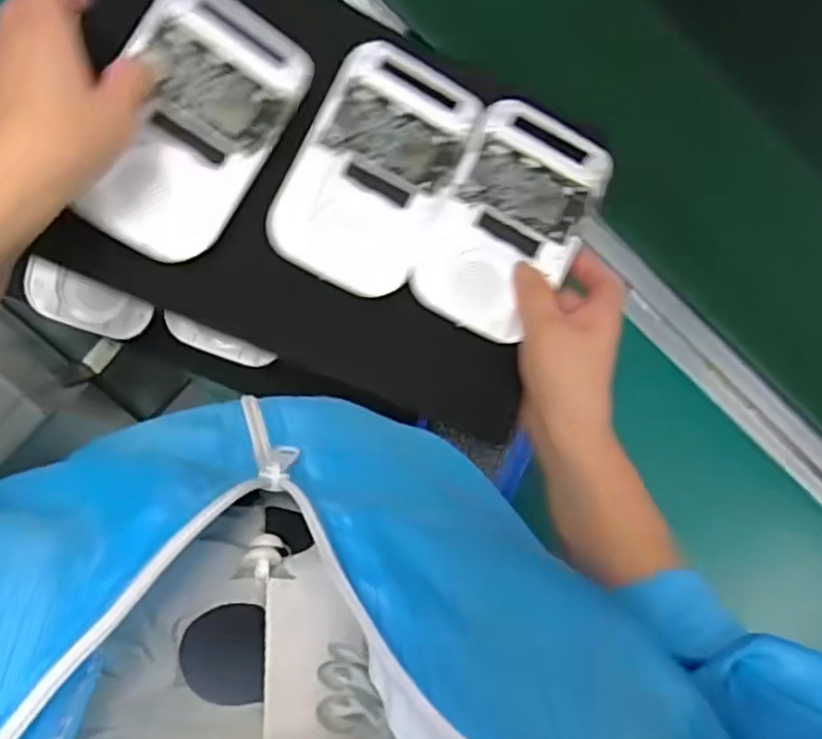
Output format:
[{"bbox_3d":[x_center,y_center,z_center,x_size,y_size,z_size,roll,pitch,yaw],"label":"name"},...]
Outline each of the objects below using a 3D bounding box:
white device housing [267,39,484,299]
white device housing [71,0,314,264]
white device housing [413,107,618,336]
[{"bbox_3d":[-0.024,-0.139,0.476,0.105,0.017,0.170,26,77,-12],"label":"white device housing"},{"bbox_3d":[-0.140,-0.156,0.437,0.102,0.023,0.170,27,85,-17],"label":"white device housing"},{"bbox_3d":[0.074,-0.105,0.496,0.104,0.022,0.170,27,78,-9],"label":"white device housing"}]

